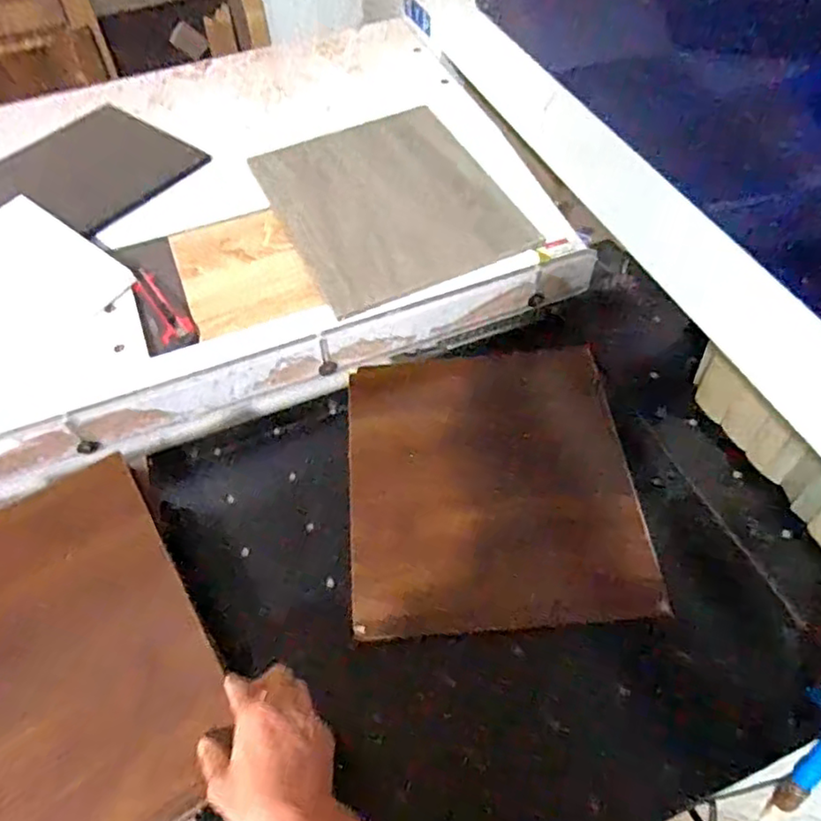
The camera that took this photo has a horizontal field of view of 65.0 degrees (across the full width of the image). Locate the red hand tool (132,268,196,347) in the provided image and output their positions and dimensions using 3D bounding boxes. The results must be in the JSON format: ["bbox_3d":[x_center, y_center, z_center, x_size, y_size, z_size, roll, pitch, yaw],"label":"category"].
[{"bbox_3d":[-0.312,-0.134,0.806,0.041,0.013,0.128,-28,58,-17],"label":"red hand tool"}]

